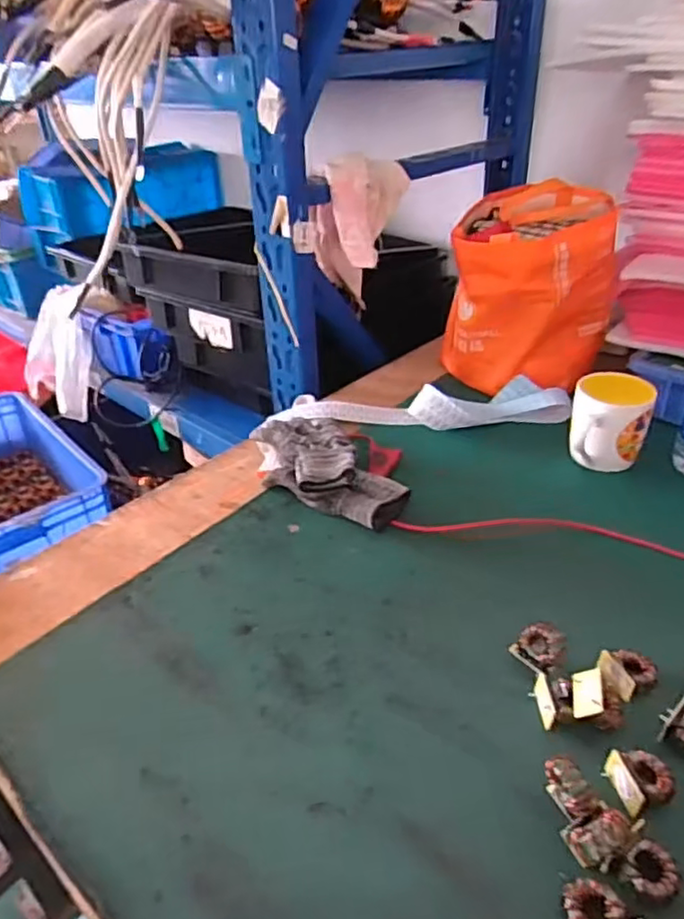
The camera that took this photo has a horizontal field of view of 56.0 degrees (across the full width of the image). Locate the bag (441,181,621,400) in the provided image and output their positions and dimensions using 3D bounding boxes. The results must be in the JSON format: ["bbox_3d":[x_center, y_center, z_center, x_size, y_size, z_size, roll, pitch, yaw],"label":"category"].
[{"bbox_3d":[0.262,-0.235,0.904,0.214,0.224,0.211,6,35,14],"label":"bag"}]

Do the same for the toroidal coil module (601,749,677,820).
[{"bbox_3d":[0.204,0.215,0.431,0.041,0.019,0.037,-4,34,0],"label":"toroidal coil module"}]

